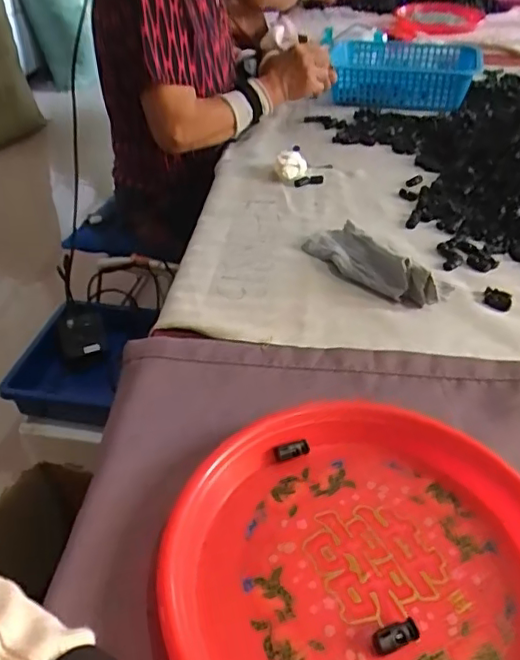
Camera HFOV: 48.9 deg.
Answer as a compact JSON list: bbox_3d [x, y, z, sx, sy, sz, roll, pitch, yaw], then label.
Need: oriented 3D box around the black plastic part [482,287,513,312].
[{"bbox_3d":[0.253,-0.032,0.608,0.028,0.010,0.026,0,39,0],"label":"black plastic part"}]

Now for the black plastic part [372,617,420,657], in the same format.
[{"bbox_3d":[0.081,0.182,0.339,0.028,0.011,0.013,-17,42,-19],"label":"black plastic part"}]

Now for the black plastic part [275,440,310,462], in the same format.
[{"bbox_3d":[0.025,0.094,0.447,0.027,0.012,0.007,-15,6,-17],"label":"black plastic part"}]

